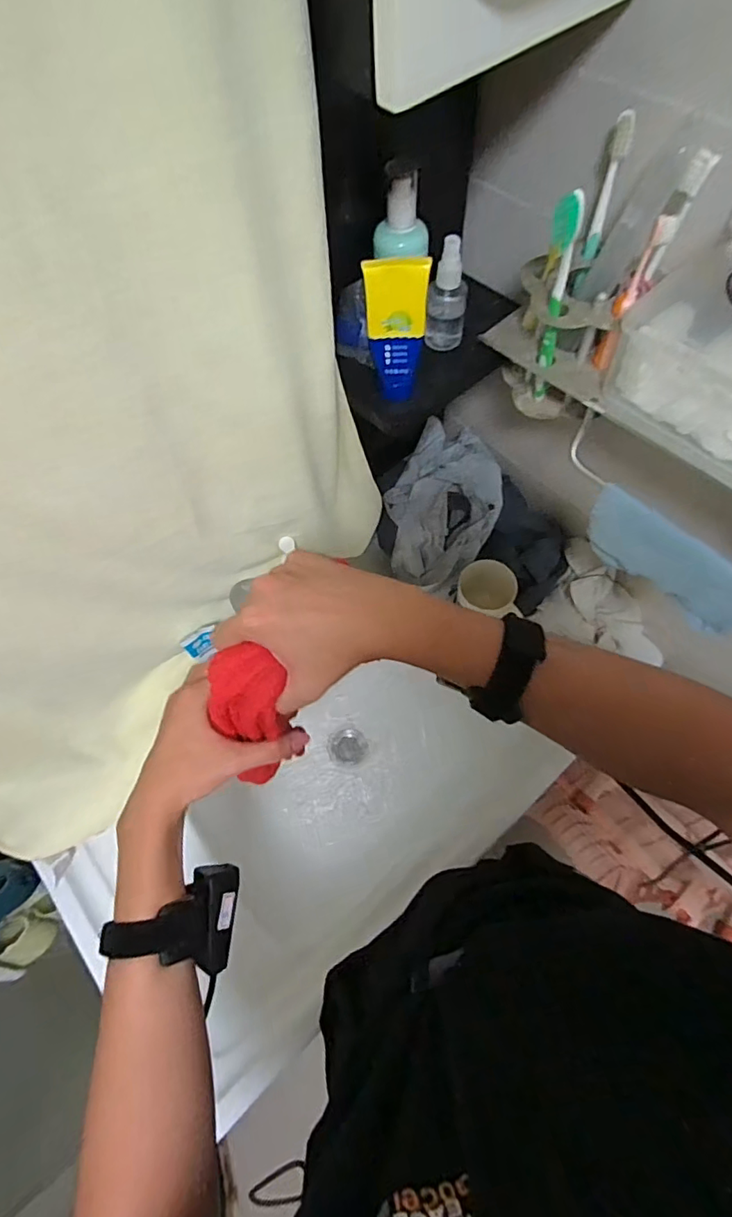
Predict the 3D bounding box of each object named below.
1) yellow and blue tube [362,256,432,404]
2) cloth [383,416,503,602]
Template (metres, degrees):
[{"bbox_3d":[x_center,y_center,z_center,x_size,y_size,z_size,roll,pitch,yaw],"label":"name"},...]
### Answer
[{"bbox_3d":[0.027,-0.238,0.462,0.052,0.111,0.029,0,64,3],"label":"yellow and blue tube"},{"bbox_3d":[0.110,-0.136,0.776,0.145,0.132,0.201,26,68,15],"label":"cloth"}]

